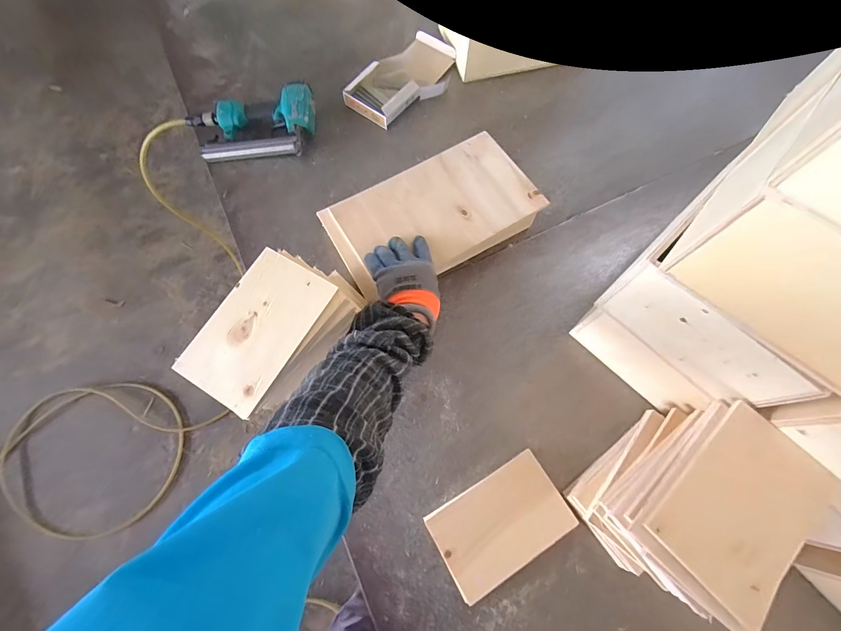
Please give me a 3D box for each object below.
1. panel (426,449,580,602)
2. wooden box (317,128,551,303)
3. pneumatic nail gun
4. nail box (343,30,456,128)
[{"bbox_3d":[0.113,0.292,0.501,0.181,0.011,0.116,-31,71,-6],"label":"panel"},{"bbox_3d":[0.025,-0.181,0.663,0.364,0.065,0.207,-29,72,-10],"label":"wooden box"},{"bbox_3d":[-0.354,-0.404,0.745,0.262,0.065,0.156,-4,69,-1],"label":"pneumatic nail gun"},{"bbox_3d":[-0.034,-0.545,0.817,0.150,0.041,0.298,41,74,14],"label":"nail box"}]

